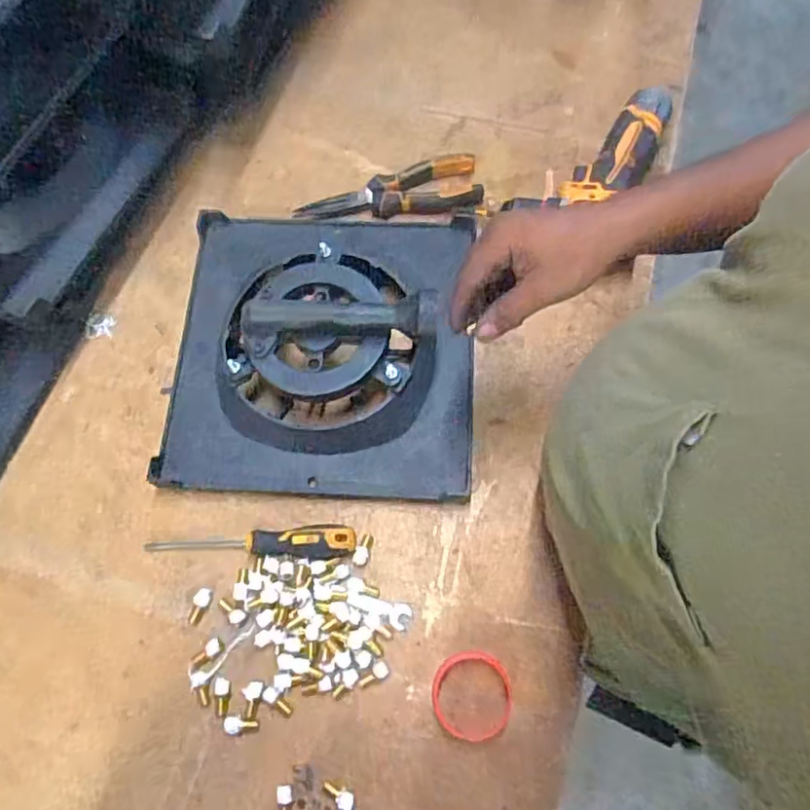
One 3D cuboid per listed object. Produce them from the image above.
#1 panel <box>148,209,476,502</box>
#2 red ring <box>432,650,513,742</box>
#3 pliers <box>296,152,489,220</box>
[{"bbox_3d":[-0.088,-0.072,0.589,0.305,0.098,0.303,1,71,1],"label":"panel"},{"bbox_3d":[0.058,0.250,0.526,0.068,0.007,0.070,0,71,1],"label":"red ring"},{"bbox_3d":[-0.018,-0.236,0.690,0.203,0.024,0.072,-8,71,-2],"label":"pliers"}]

